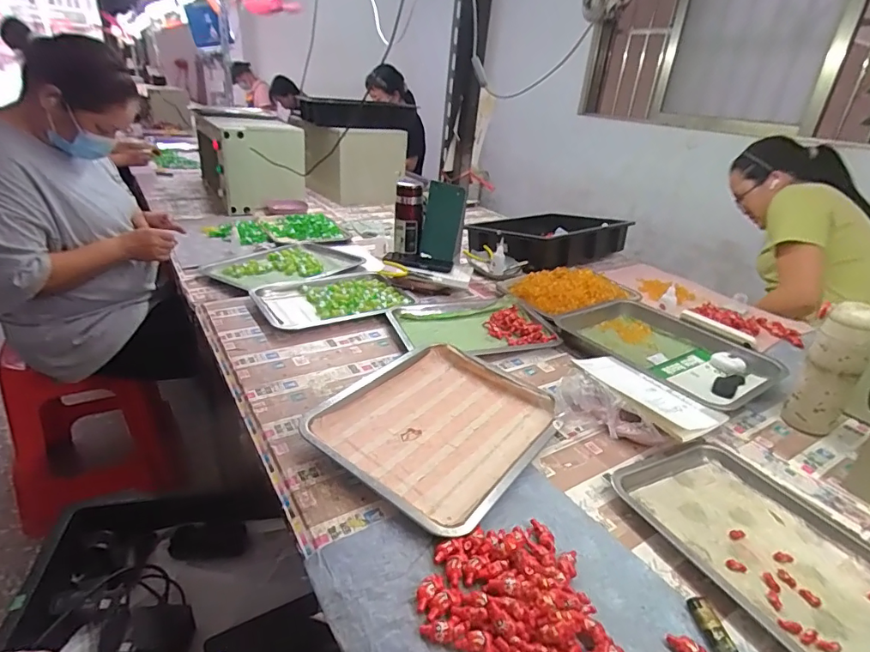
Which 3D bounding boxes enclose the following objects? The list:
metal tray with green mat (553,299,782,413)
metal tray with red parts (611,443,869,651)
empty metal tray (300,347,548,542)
[{"bbox_3d":[0.446,0.040,0.924,0.242,0.046,0.353,-13,32,-34],"label":"metal tray with green mat"},{"bbox_3d":[0.387,0.243,0.536,0.225,0.022,0.311,-9,30,-28],"label":"metal tray with red parts"},{"bbox_3d":[0.008,0.131,0.674,0.263,0.032,0.308,22,31,30],"label":"empty metal tray"}]

